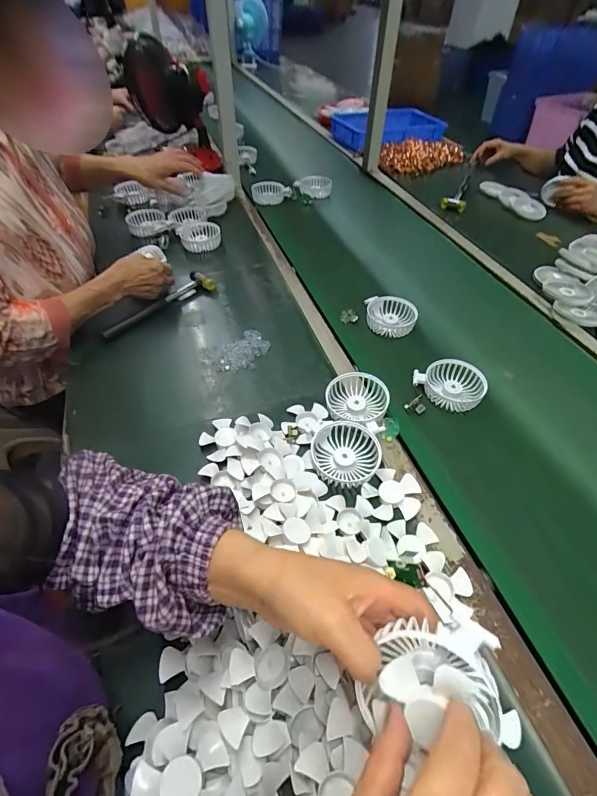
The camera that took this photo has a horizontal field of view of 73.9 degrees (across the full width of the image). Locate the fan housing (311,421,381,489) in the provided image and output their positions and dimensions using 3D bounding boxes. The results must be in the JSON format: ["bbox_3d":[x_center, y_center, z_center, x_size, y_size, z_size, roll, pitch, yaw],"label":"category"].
[{"bbox_3d":[0.060,0.071,0.514,0.086,0.026,0.080,1,48,-1],"label":"fan housing"}]

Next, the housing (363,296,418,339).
[{"bbox_3d":[0.170,-0.148,0.734,0.090,0.027,0.093,3,48,1],"label":"housing"}]

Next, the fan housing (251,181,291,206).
[{"bbox_3d":[-0.076,-0.578,1.121,0.107,0.042,0.085,-3,48,-4],"label":"fan housing"}]

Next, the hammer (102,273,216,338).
[{"bbox_3d":[-0.265,-0.178,0.749,0.052,0.020,0.229,36,56,27],"label":"hammer"}]

